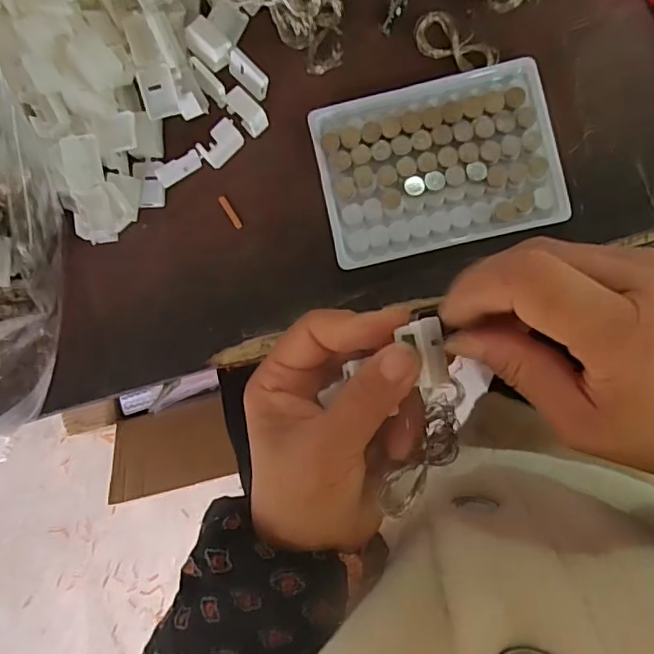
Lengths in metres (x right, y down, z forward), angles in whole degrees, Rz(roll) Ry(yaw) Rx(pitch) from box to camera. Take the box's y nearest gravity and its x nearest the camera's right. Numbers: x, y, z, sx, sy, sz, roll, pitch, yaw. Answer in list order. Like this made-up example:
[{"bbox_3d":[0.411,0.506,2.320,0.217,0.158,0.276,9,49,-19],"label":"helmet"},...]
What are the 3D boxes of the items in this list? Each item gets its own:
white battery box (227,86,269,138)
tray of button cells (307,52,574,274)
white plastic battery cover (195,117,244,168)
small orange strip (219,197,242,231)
[{"bbox_3d":[-0.047,-0.126,0.328,0.014,0.015,0.025,-45,83,2],"label":"white battery box"},{"bbox_3d":[0.061,-0.093,0.317,0.128,0.012,0.095,-12,85,5],"label":"tray of button cells"},{"bbox_3d":[-0.063,-0.109,0.330,0.026,0.020,0.009,-41,44,3],"label":"white plastic battery cover"},{"bbox_3d":[-0.058,-0.069,0.336,0.004,0.004,0.023,-32,84,3],"label":"small orange strip"}]

